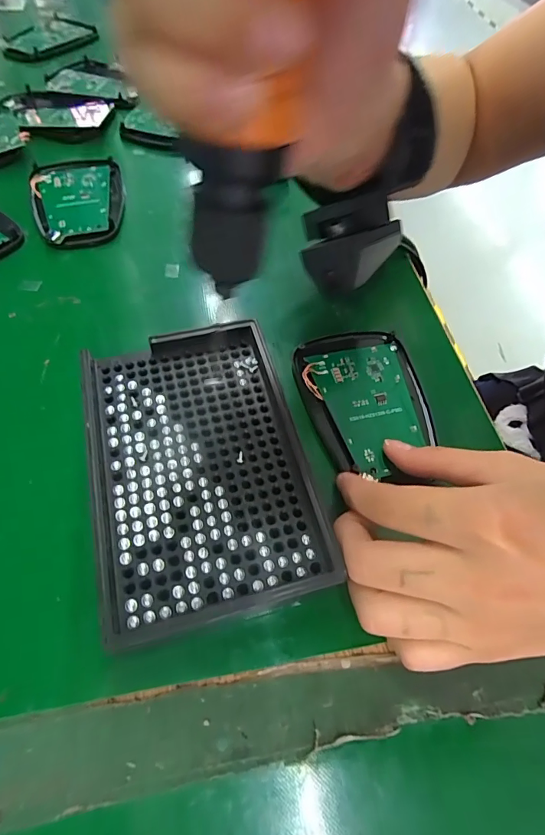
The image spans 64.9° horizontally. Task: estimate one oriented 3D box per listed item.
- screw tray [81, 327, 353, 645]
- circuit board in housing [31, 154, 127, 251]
[{"bbox_3d":[-0.033,0.019,0.197,0.093,0.023,0.136,-13,61,-10],"label":"screw tray"},{"bbox_3d":[-0.137,-0.156,0.304,0.061,0.007,0.095,-13,59,-13],"label":"circuit board in housing"}]

